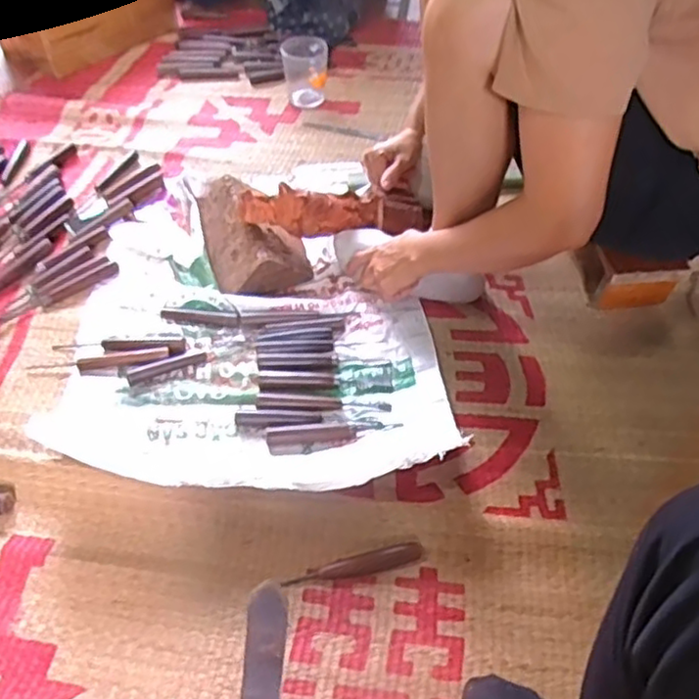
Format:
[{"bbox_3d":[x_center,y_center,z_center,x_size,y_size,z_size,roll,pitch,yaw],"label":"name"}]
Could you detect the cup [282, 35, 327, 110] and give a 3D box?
[{"bbox_3d":[-0.081,-0.514,1.247,0.078,0.102,0.096,-2,51,-3],"label":"cup"}]

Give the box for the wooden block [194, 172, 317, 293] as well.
[{"bbox_3d":[-0.144,-0.179,0.992,0.138,0.064,0.220,-14,52,-13],"label":"wooden block"}]

